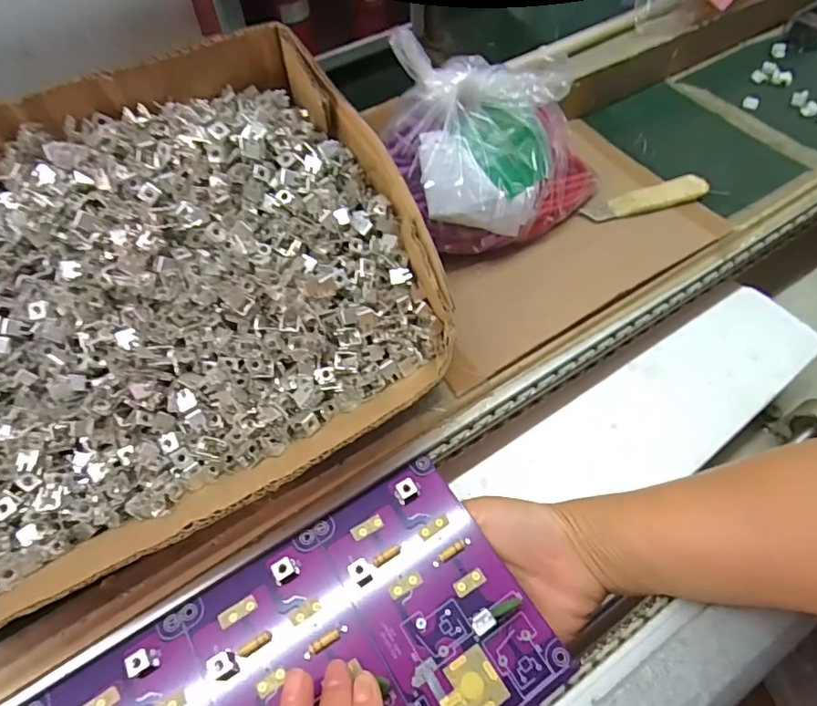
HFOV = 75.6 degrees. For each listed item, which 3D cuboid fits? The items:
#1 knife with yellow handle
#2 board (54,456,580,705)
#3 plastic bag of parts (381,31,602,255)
[{"bbox_3d":[0.199,-0.128,0.439,0.104,0.008,0.026,-15,57,-8],"label":"knife with yellow handle"},{"bbox_3d":[-0.053,0.175,0.272,0.248,0.008,0.138,-30,61,-17],"label":"board"},{"bbox_3d":[0.066,-0.138,0.394,0.160,0.120,0.107,4,57,5],"label":"plastic bag of parts"}]

